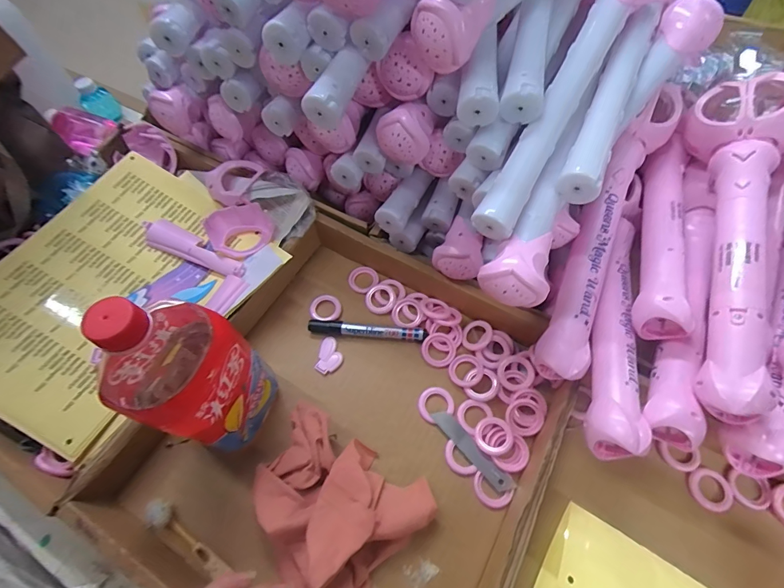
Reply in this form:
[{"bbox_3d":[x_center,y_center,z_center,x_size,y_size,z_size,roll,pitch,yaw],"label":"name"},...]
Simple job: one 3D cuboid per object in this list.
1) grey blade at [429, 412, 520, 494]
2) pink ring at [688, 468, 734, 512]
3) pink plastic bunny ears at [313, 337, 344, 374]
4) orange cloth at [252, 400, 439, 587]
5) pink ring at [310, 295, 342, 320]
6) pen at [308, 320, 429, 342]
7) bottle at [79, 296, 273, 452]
[{"bbox_3d":[0.079,0.155,0.390,0.017,0.004,0.096,-38,68,-17],"label":"grey blade"},{"bbox_3d":[0.303,0.186,0.372,0.038,0.005,0.036,-1,62,1],"label":"pink ring"},{"bbox_3d":[-0.068,0.070,0.442,0.028,0.007,0.041,9,63,6],"label":"pink plastic bunny ears"},{"bbox_3d":[-0.055,0.200,0.339,0.161,0.059,0.157,22,65,13],"label":"orange cloth"},{"bbox_3d":[-0.079,0.017,0.469,0.036,0.009,0.036,-1,62,1],"label":"pink ring"},{"bbox_3d":[-0.028,0.043,0.449,0.134,0.016,0.014,5,63,4],"label":"pen"},{"bbox_3d":[-0.163,0.068,0.319,0.077,0.221,0.088,21,65,12],"label":"bottle"}]

